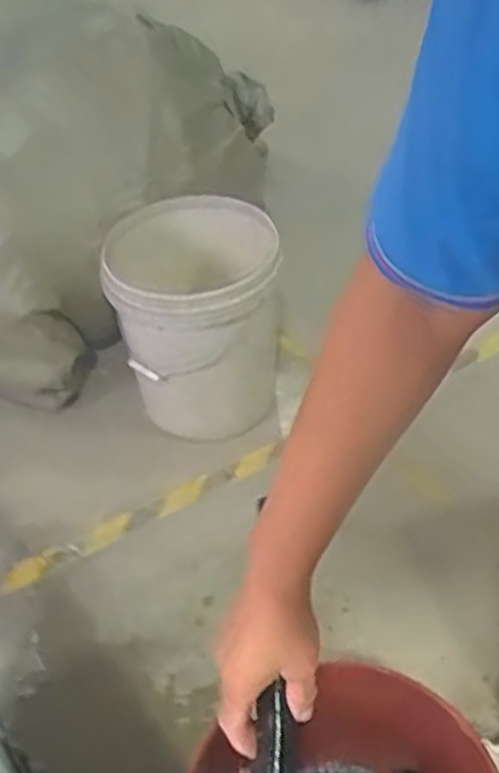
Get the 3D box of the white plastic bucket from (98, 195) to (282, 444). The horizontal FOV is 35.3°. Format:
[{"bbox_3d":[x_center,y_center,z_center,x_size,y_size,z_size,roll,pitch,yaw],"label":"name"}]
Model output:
[{"bbox_3d":[-0.093,-0.116,1.491,0.299,0.374,0.325,-2,45,2],"label":"white plastic bucket"}]

